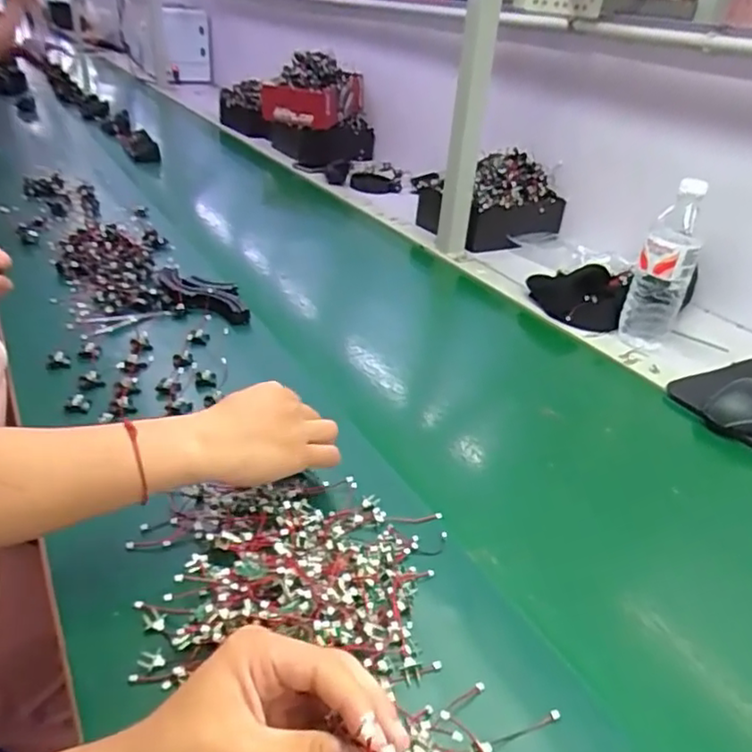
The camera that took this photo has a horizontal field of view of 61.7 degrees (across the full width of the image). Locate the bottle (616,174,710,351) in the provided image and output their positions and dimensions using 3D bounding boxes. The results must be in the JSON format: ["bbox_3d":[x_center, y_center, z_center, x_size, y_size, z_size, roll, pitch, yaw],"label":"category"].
[{"bbox_3d":[0.386,-0.143,0.840,0.075,0.206,0.068,20,33,21],"label":"bottle"}]

